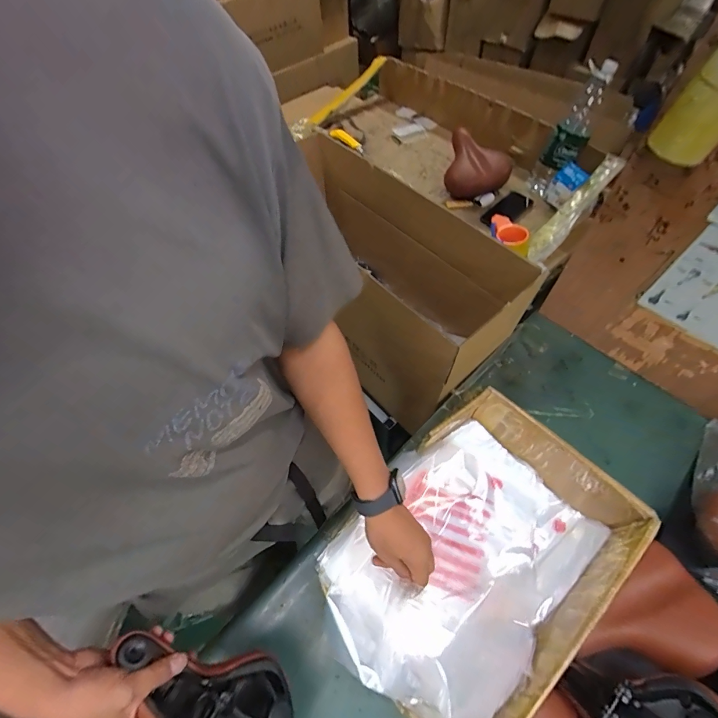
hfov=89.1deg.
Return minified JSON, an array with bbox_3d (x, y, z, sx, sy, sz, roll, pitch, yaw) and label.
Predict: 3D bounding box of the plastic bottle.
[{"bbox_3d":[0.598,-0.639,1.040,0.105,0.319,0.102,40,36,24],"label":"plastic bottle"}]

